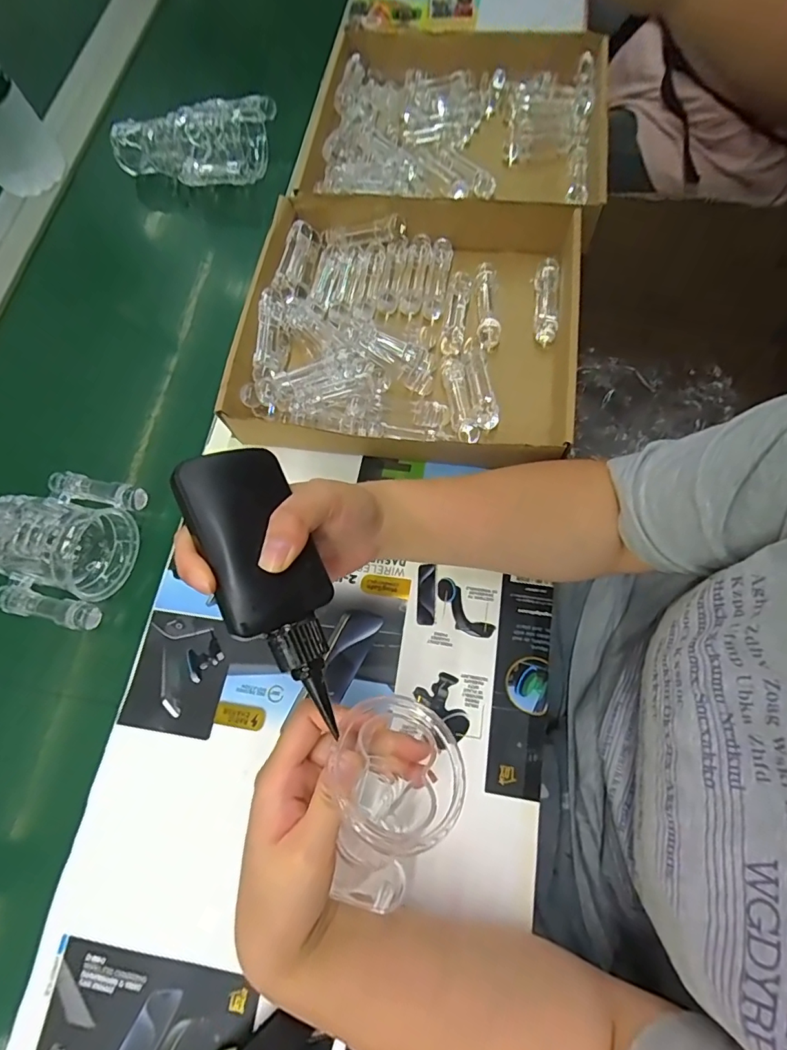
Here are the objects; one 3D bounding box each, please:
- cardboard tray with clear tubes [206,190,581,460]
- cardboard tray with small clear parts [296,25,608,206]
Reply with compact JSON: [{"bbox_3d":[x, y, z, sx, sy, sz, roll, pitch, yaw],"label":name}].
[{"bbox_3d":[0.015,-0.192,0.485,0.306,0.062,0.281,8,71,7],"label":"cardboard tray with clear tubes"},{"bbox_3d":[0.077,-0.462,0.577,0.321,0.064,0.308,9,72,8],"label":"cardboard tray with small clear parts"}]

